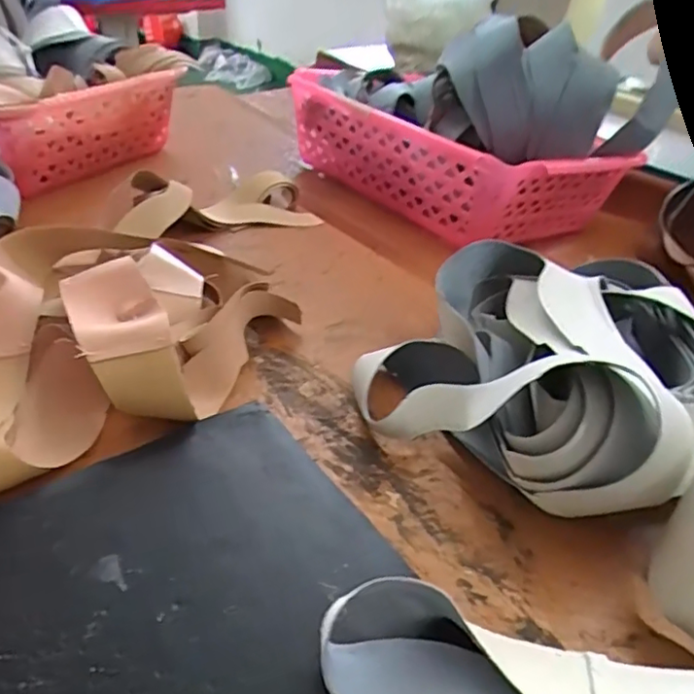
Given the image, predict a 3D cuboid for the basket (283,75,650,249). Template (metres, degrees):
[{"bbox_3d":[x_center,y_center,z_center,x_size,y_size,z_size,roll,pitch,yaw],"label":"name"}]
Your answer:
[{"bbox_3d":[0.132,-0.265,0.809,0.249,0.118,0.395,-24,45,-33],"label":"basket"}]

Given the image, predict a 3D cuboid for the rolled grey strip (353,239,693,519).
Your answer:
[{"bbox_3d":[0.146,0.004,0.474,0.234,0.100,0.234,25,41,25],"label":"rolled grey strip"}]

